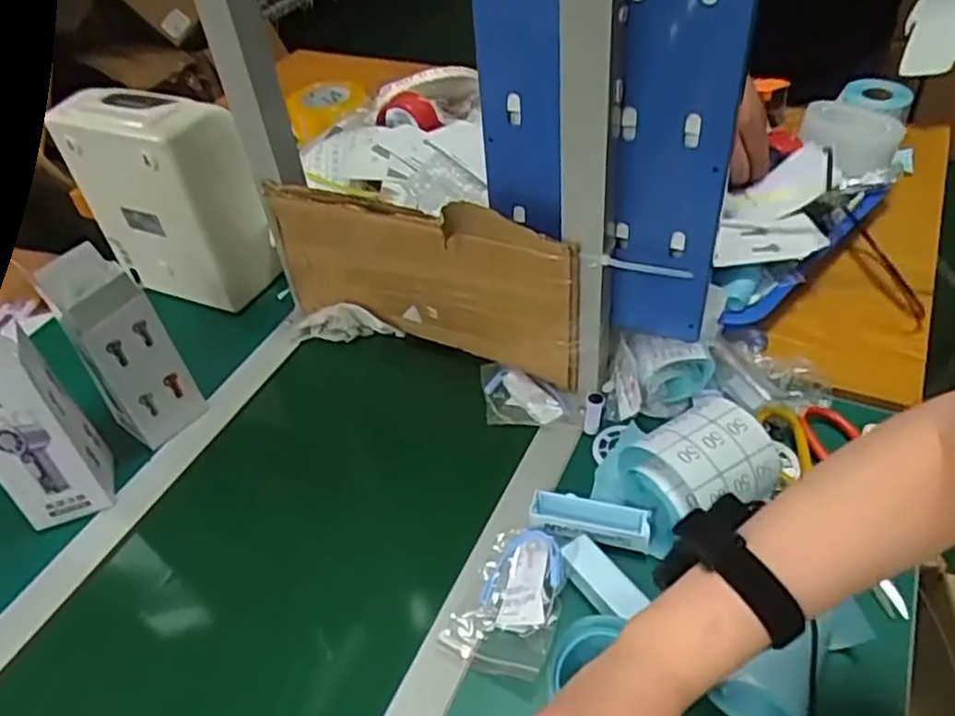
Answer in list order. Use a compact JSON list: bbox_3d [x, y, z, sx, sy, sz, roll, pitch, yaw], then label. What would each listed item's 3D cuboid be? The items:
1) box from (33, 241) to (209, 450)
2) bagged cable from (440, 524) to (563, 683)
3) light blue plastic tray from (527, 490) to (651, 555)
[{"bbox_3d":[-0.347,-0.009,0.707,0.076,0.194,0.078,32,56,33],"label":"box"},{"bbox_3d":[0.028,0.189,0.582,0.081,0.017,0.120,13,48,20],"label":"bagged cable"},{"bbox_3d":[0.095,0.137,0.615,0.100,0.023,0.031,6,46,14],"label":"light blue plastic tray"}]

